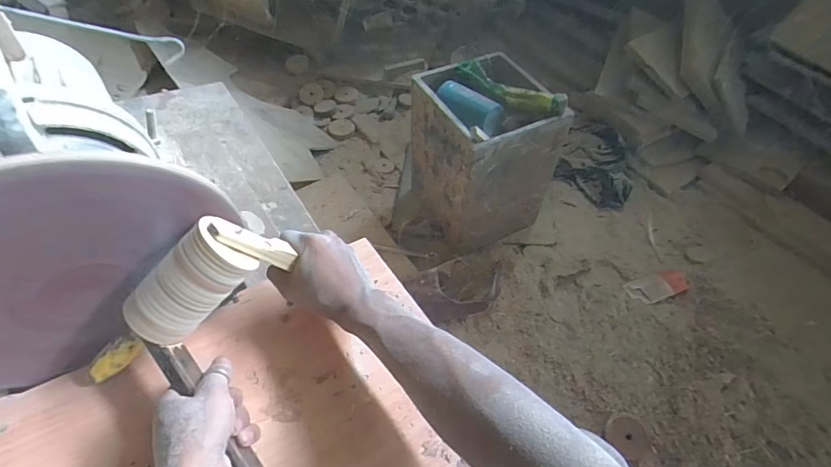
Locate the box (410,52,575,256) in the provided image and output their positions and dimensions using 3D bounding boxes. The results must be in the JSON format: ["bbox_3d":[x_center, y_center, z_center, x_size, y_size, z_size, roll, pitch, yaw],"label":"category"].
[{"bbox_3d":[0.117,-0.151,0.840,0.229,0.310,0.240,-22,57,-22],"label":"box"}]

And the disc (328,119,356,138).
[{"bbox_3d":[-0.201,-0.288,1.137,0.073,0.007,0.074,3,51,-4],"label":"disc"}]

